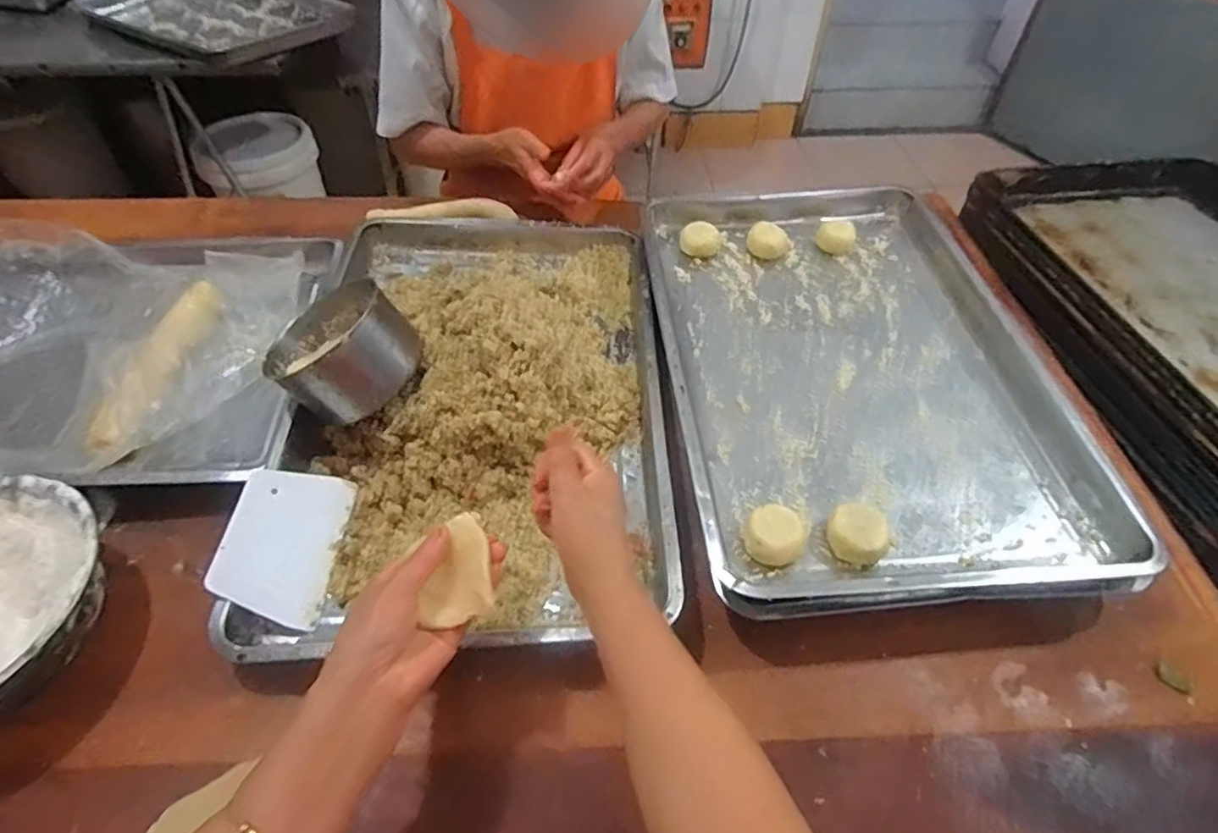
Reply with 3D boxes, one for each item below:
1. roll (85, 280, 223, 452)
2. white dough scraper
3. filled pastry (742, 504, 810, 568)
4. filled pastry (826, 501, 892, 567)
[{"bbox_3d":[-0.521,-0.074,0.739,0.064,0.045,0.266,1,49,0],"label":"roll"},{"bbox_3d":[-0.300,0.113,0.592,0.094,0.008,0.148,24,46,-26],"label":"white dough scraper"},{"bbox_3d":[0.150,0.107,0.574,0.052,0.033,0.062,25,54,19],"label":"filled pastry"},{"bbox_3d":[0.226,0.108,0.578,0.053,0.030,0.050,1,49,-1],"label":"filled pastry"}]

